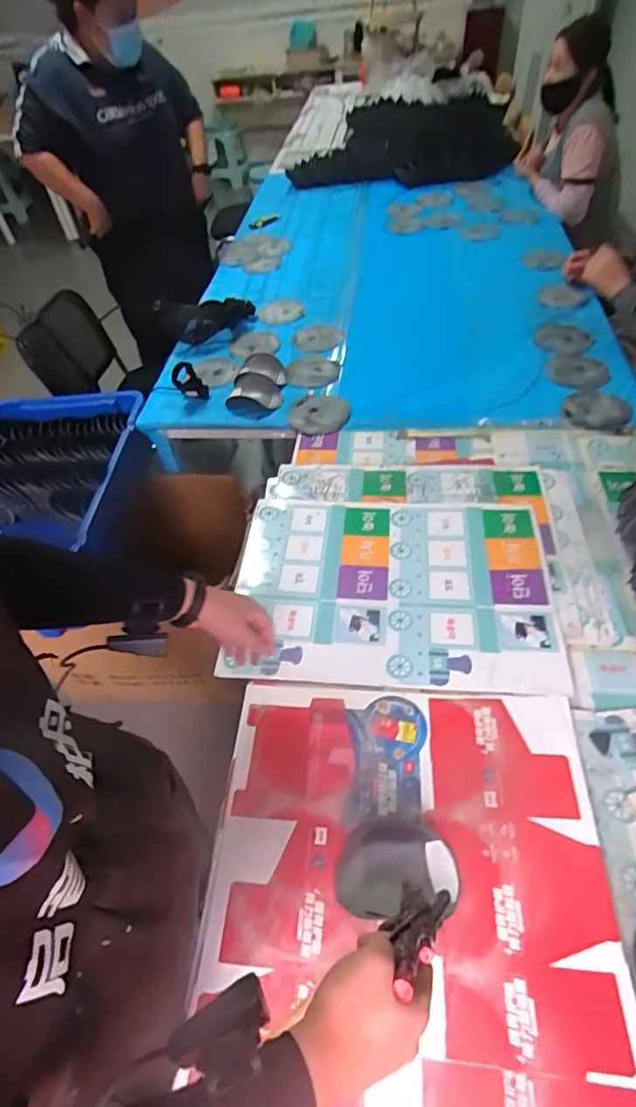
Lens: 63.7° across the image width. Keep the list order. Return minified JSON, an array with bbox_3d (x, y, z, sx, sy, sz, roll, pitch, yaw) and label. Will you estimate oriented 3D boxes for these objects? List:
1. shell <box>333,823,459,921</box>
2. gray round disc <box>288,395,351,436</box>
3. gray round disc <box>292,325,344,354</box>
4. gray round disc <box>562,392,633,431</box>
[{"bbox_3d":[0.092,0.370,0.598,0.140,0.042,0.092,-4,49,2],"label":"shell"},{"bbox_3d":[0.000,-0.333,1.210,0.135,0.013,0.146,-2,49,3],"label":"gray round disc"},{"bbox_3d":[0.008,-0.609,1.449,0.118,0.027,0.147,-35,55,-23],"label":"gray round disc"},{"bbox_3d":[0.621,-0.323,1.139,0.134,0.021,0.124,-2,49,3],"label":"gray round disc"}]

